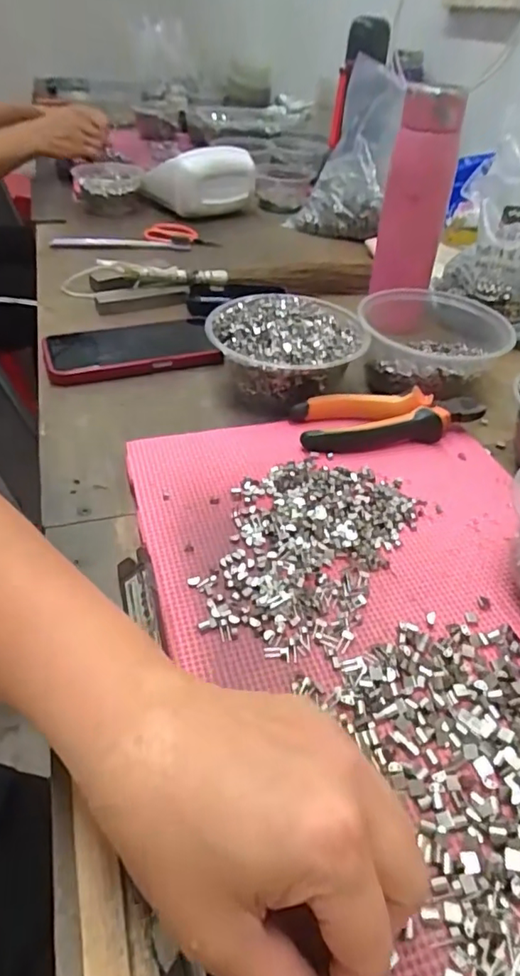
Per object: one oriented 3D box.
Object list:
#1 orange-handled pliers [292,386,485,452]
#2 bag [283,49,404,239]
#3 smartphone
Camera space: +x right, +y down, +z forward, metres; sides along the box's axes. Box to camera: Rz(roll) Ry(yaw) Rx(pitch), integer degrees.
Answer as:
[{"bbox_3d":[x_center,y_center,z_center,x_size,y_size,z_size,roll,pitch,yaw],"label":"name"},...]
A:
[{"bbox_3d":[0.102,-0.056,0.439,0.146,0.023,0.051,-5,42,-11],"label":"orange-handled pliers"},{"bbox_3d":[0.138,-0.493,0.831,0.137,0.227,0.073,21,11,18],"label":"bag"},{"bbox_3d":[-0.125,-0.134,0.537,0.155,0.019,0.085,-11,43,-17],"label":"smartphone"}]

